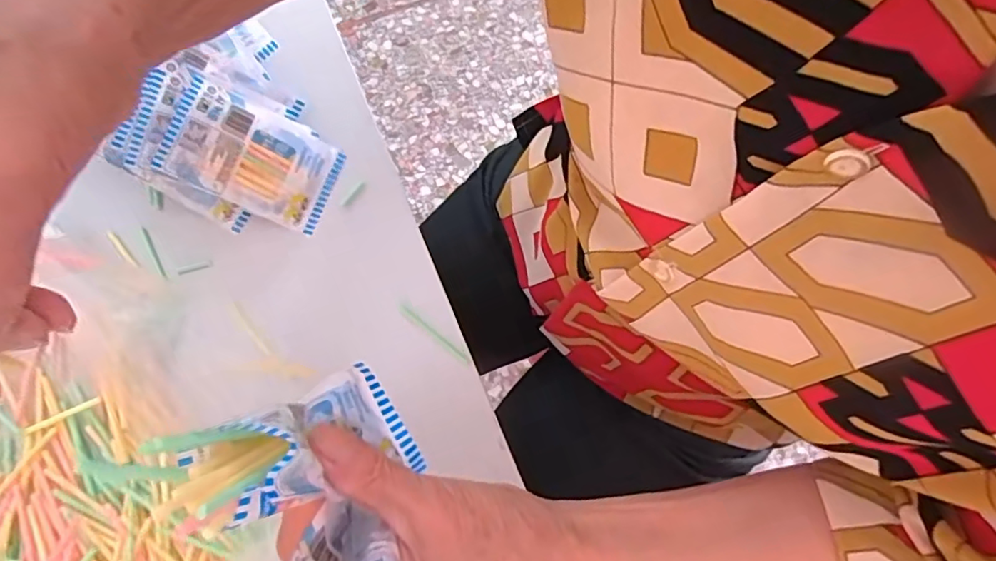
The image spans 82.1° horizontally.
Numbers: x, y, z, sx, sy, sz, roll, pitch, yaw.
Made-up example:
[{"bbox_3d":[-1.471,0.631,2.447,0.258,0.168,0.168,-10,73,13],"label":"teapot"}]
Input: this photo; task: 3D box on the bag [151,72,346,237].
[{"bbox_3d":[-0.159,-0.081,0.376,0.102,0.011,0.068,27,78,-31],"label":"bag"}]

